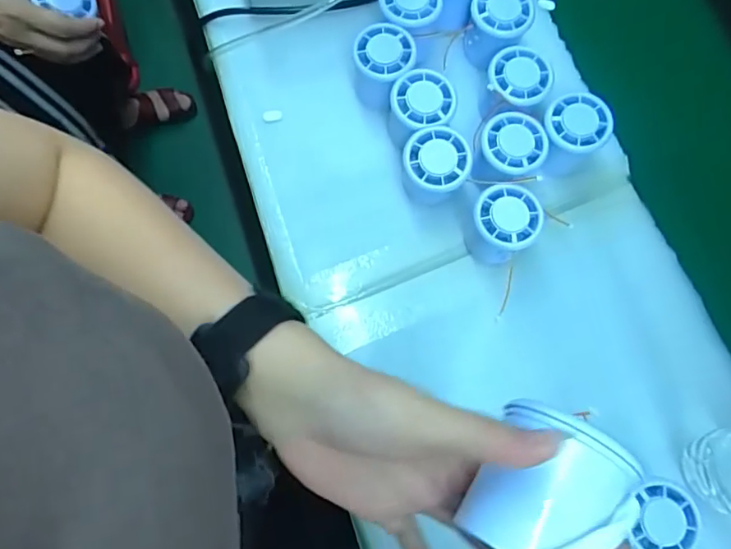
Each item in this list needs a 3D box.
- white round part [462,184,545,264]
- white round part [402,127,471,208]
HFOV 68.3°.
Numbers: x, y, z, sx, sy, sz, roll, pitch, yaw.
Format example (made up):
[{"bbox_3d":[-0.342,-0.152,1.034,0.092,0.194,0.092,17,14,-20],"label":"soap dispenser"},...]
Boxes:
[{"bbox_3d":[0.116,-0.041,0.461,0.053,0.058,0.052,0,75,-2],"label":"white round part"},{"bbox_3d":[0.060,-0.091,0.468,0.054,0.056,0.051,0,75,-2],"label":"white round part"}]

